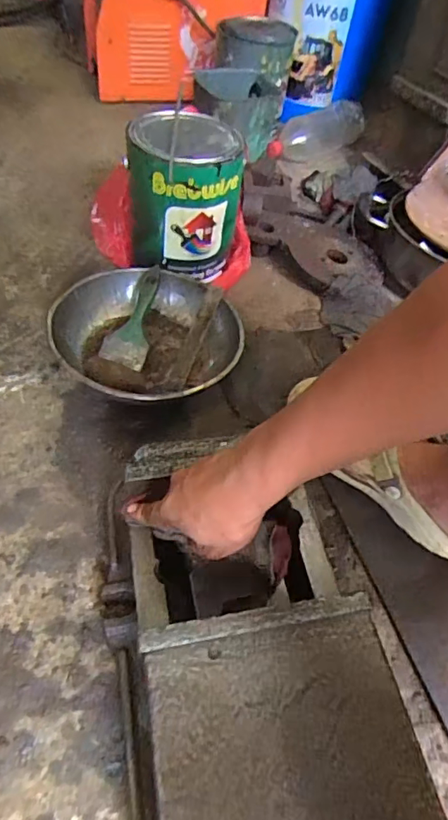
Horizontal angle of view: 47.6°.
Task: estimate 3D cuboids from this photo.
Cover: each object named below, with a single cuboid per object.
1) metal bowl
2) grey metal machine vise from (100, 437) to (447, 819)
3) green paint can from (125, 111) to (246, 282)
[{"bbox_3d":[-0.105,-0.095,0.690,0.236,0.065,0.270,-14,53,-21],"label":"metal bowl"},{"bbox_3d":[0.012,0.204,0.408,0.193,0.102,0.371,-10,51,-15],"label":"grey metal machine vise"},{"bbox_3d":[-0.058,-0.314,0.783,0.160,0.206,0.168,7,48,-3],"label":"green paint can"}]

